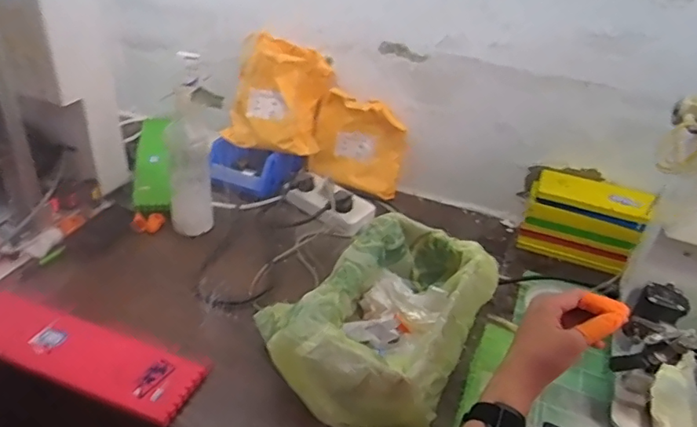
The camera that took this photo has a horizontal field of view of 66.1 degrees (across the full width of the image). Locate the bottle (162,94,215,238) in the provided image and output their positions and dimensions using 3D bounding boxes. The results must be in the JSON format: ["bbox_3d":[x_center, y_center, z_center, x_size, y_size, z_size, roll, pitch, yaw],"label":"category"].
[{"bbox_3d":[-0.240,-0.062,0.810,0.055,0.176,0.055,15,35,16],"label":"bottle"}]

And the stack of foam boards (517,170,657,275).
[{"bbox_3d":[0.365,0.012,0.839,0.175,0.114,0.077,23,38,26],"label":"stack of foam boards"}]

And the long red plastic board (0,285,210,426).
[{"bbox_3d":[-0.340,0.157,0.651,0.343,0.015,0.100,16,29,14],"label":"long red plastic board"}]

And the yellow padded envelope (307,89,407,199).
[{"bbox_3d":[0.017,-0.122,0.945,0.164,0.160,0.024,19,26,14],"label":"yellow padded envelope"}]

